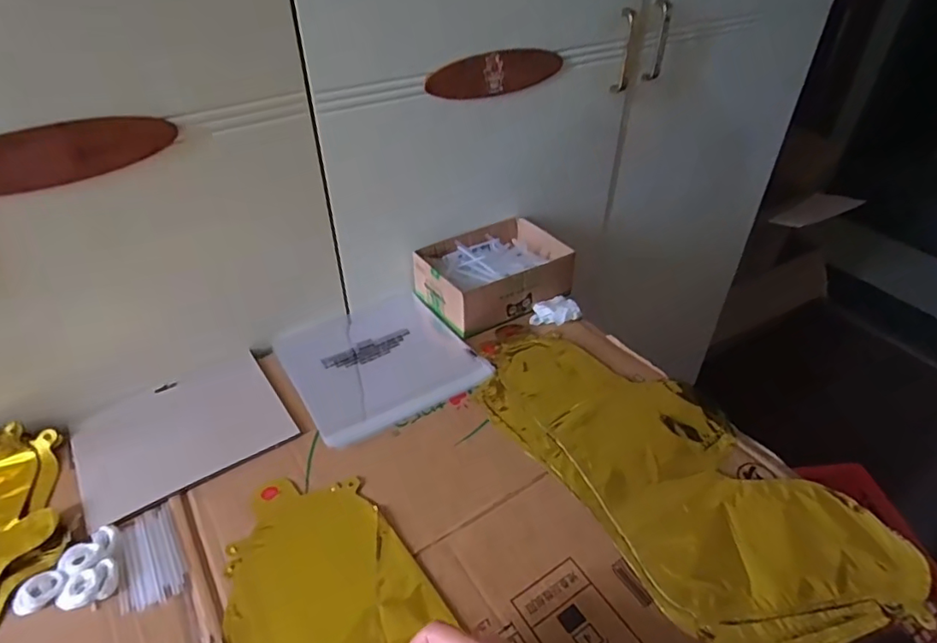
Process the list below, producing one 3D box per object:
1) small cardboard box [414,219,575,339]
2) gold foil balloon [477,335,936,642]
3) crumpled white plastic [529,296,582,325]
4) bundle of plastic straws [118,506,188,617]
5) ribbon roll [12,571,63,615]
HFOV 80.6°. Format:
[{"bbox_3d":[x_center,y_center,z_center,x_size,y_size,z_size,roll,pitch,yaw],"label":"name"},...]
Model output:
[{"bbox_3d":[0.032,-0.068,0.747,0.183,0.062,0.134,-23,45,-26],"label":"small cardboard box"},{"bbox_3d":[0.189,0.133,0.543,0.211,0.010,0.412,-26,46,-28],"label":"gold foil balloon"},{"bbox_3d":[0.112,-0.013,0.720,0.064,0.014,0.047,-17,42,-20],"label":"crumpled white plastic"},{"bbox_3d":[-0.268,0.196,0.467,0.048,0.005,0.092,-19,43,-22],"label":"bundle of plastic straws"},{"bbox_3d":[-0.342,0.214,0.438,0.035,0.009,0.026,-21,44,-24],"label":"ribbon roll"}]

